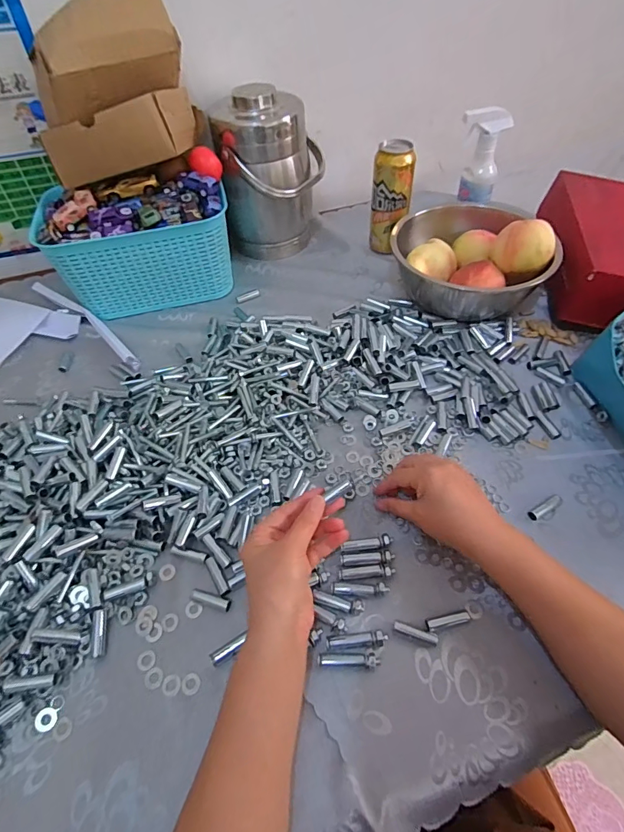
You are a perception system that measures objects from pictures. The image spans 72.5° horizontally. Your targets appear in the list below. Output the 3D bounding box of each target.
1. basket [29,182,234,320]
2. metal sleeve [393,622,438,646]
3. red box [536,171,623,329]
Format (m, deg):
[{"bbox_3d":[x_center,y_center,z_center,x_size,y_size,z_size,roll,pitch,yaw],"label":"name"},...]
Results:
[{"bbox_3d":[-0.267,-0.266,0.686,0.278,0.135,0.145,-14,53,-7],"label":"basket"},{"bbox_3d":[0.094,0.195,0.382,0.039,0.009,0.008,17,55,15],"label":"metal sleeve"},{"bbox_3d":[0.468,-0.256,0.656,0.189,0.101,0.304,8,53,9],"label":"red box"}]

